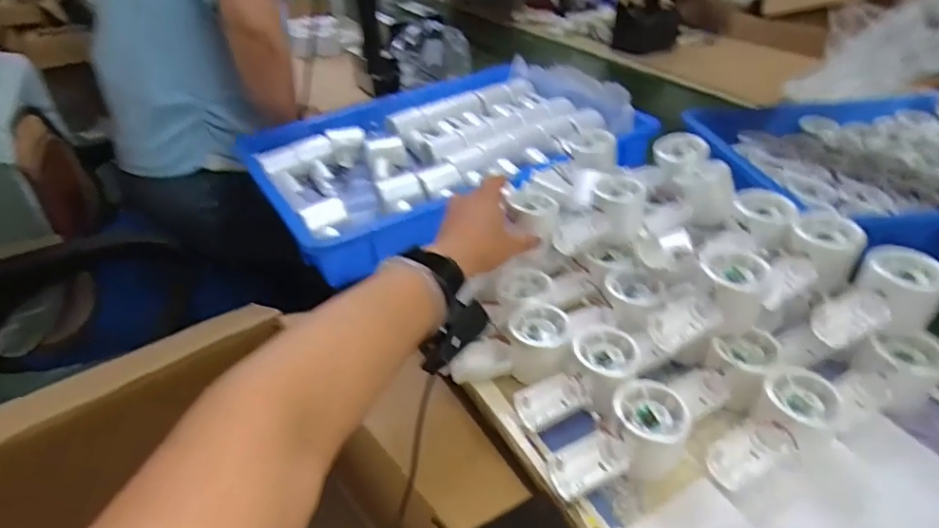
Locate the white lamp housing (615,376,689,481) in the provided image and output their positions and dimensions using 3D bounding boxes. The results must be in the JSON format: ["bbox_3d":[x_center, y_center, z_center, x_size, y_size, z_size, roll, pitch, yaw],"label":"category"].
[{"bbox_3d":[0.143,0.131,0.429,0.057,0.045,0.055,-11,38,-12],"label":"white lamp housing"}]

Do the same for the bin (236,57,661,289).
[{"bbox_3d":[-0.033,-0.182,0.828,0.550,0.102,0.378,-19,41,-22],"label":"bin"}]

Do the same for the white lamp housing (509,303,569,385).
[{"bbox_3d":[0.066,0.076,0.507,0.055,0.047,0.057,-1,37,2],"label":"white lamp housing"}]

